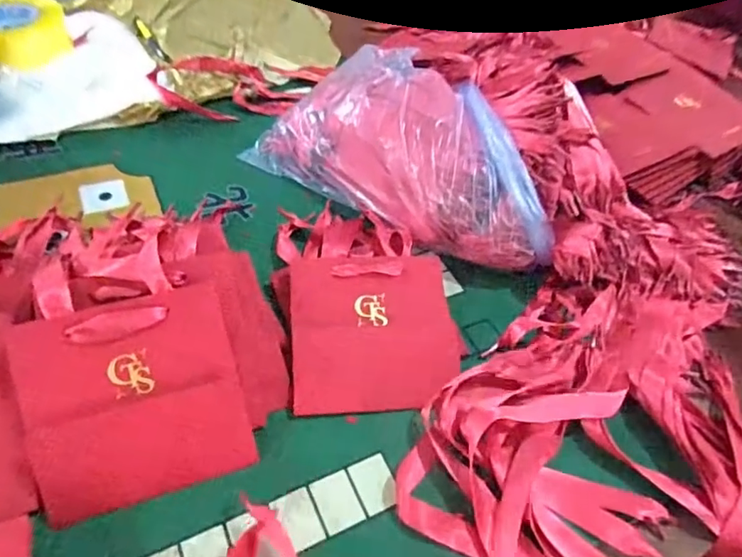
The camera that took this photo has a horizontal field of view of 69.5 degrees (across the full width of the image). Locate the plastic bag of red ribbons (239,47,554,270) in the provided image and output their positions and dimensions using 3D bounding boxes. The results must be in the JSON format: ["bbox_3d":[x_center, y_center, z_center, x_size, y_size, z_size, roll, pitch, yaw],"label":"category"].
[{"bbox_3d":[0.046,-0.142,0.572,0.347,0.107,0.159,32,53,18],"label":"plastic bag of red ribbons"}]

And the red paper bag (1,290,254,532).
[{"bbox_3d":[-0.167,0.087,0.386,0.140,0.012,0.135,-14,93,-22],"label":"red paper bag"}]

